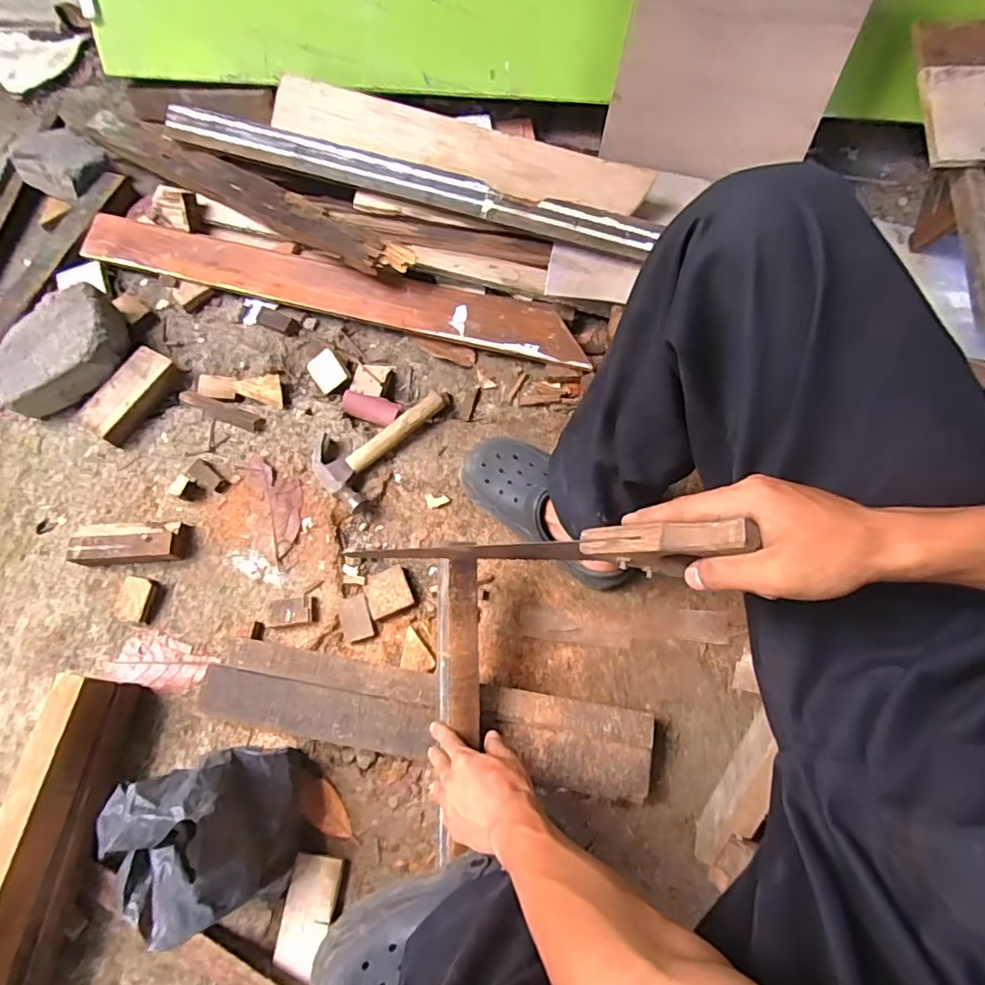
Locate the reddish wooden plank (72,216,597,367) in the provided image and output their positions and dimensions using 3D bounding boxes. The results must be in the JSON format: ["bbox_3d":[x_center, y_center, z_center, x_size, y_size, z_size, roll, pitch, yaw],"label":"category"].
[{"bbox_3d":[-0.273,-0.341,0.916,0.855,0.029,0.091,14,84,6],"label":"reddish wooden plank"}]

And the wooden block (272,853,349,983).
[{"bbox_3d":[-0.215,0.493,0.654,0.060,0.019,0.117,9,71,6],"label":"wooden block"}]

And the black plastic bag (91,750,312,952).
[{"bbox_3d":[-0.311,0.381,0.613,0.177,0.166,0.160,-20,71,-4],"label":"black plastic bag"}]

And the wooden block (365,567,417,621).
[{"bbox_3d":[-0.146,0.140,0.788,0.062,0.017,0.061,-23,71,-5],"label":"wooden block"}]

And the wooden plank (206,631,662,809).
[{"bbox_3d":[-0.088,0.275,0.689,0.556,0.033,0.101,9,71,6],"label":"wooden plank"}]

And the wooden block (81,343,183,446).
[{"bbox_3d":[-0.571,-0.153,0.885,0.076,0.050,0.160,34,76,13],"label":"wooden block"}]

